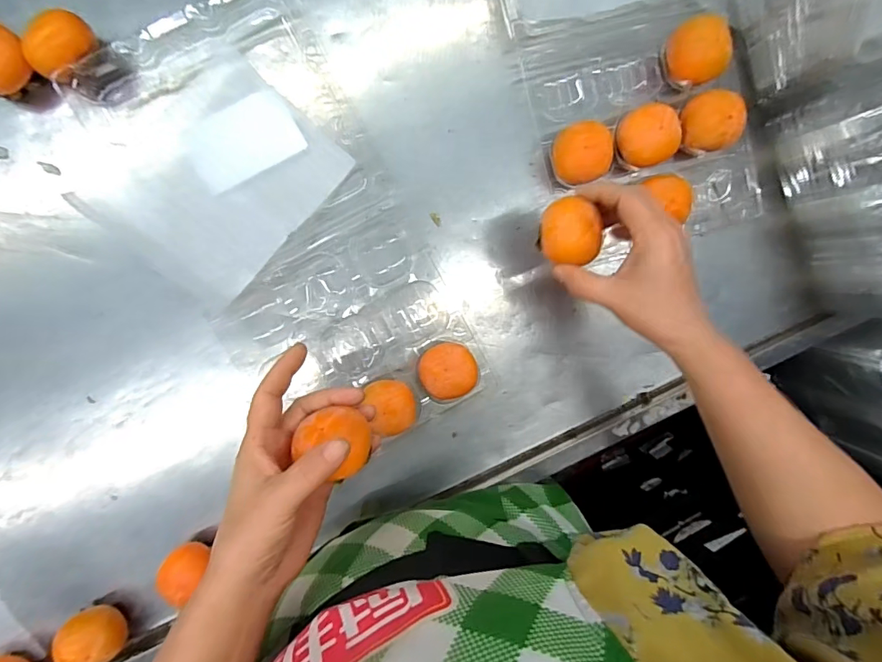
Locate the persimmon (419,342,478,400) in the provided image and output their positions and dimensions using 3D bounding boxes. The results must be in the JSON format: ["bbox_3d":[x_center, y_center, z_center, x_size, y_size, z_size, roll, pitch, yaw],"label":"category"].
[{"bbox_3d":[0.006,0.036,0.447,0.051,0.044,0.050,4,95,-5],"label":"persimmon"}]

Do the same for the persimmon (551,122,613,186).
[{"bbox_3d":[0.130,-0.165,0.441,0.048,0.046,0.054,-4,95,-4],"label":"persimmon"}]

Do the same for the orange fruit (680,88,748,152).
[{"bbox_3d":[0.251,-0.195,0.439,0.052,0.037,0.052,0,95,-5],"label":"orange fruit"}]

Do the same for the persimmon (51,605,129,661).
[{"bbox_3d":[-0.320,0.281,0.434,0.055,0.049,0.049,40,91,-7],"label":"persimmon"}]

